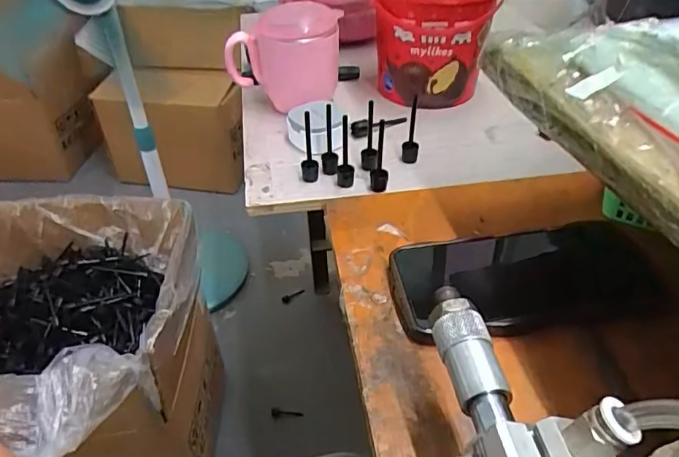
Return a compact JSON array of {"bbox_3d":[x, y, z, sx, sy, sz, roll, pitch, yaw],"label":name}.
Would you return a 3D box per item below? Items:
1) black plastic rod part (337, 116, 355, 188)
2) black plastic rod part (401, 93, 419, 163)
[{"bbox_3d":[0.005,-0.064,0.435,0.014,0.066,0.014,-3,40,-2],"label":"black plastic rod part"},{"bbox_3d":[0.064,-0.086,0.461,0.014,0.060,0.016,3,40,6],"label":"black plastic rod part"}]

